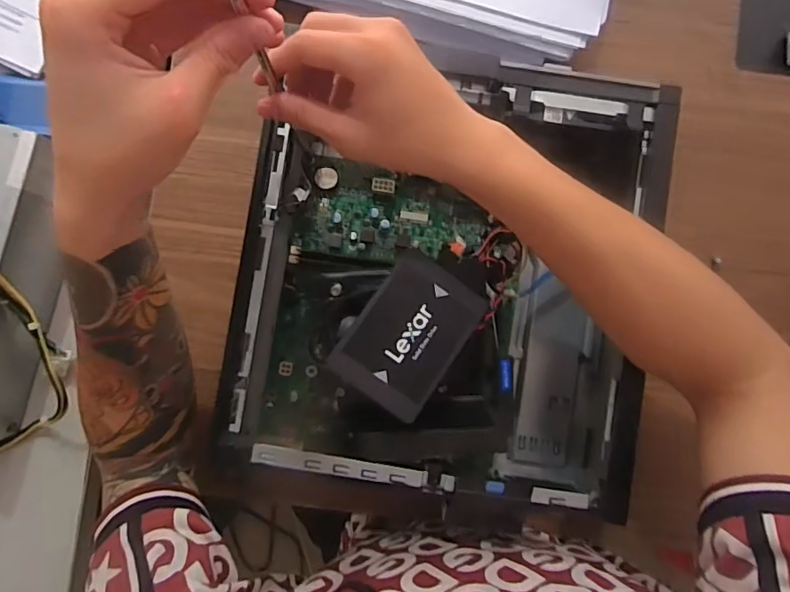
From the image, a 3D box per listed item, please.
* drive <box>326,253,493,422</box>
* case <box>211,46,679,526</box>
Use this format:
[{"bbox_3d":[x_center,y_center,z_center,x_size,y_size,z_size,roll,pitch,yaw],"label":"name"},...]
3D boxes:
[{"bbox_3d":[0.011,0.026,0.343,0.070,0.004,0.099,36,80,-6],"label":"drive"},{"bbox_3d":[0.037,-0.006,0.395,0.289,0.113,0.302,8,87,1],"label":"case"}]

